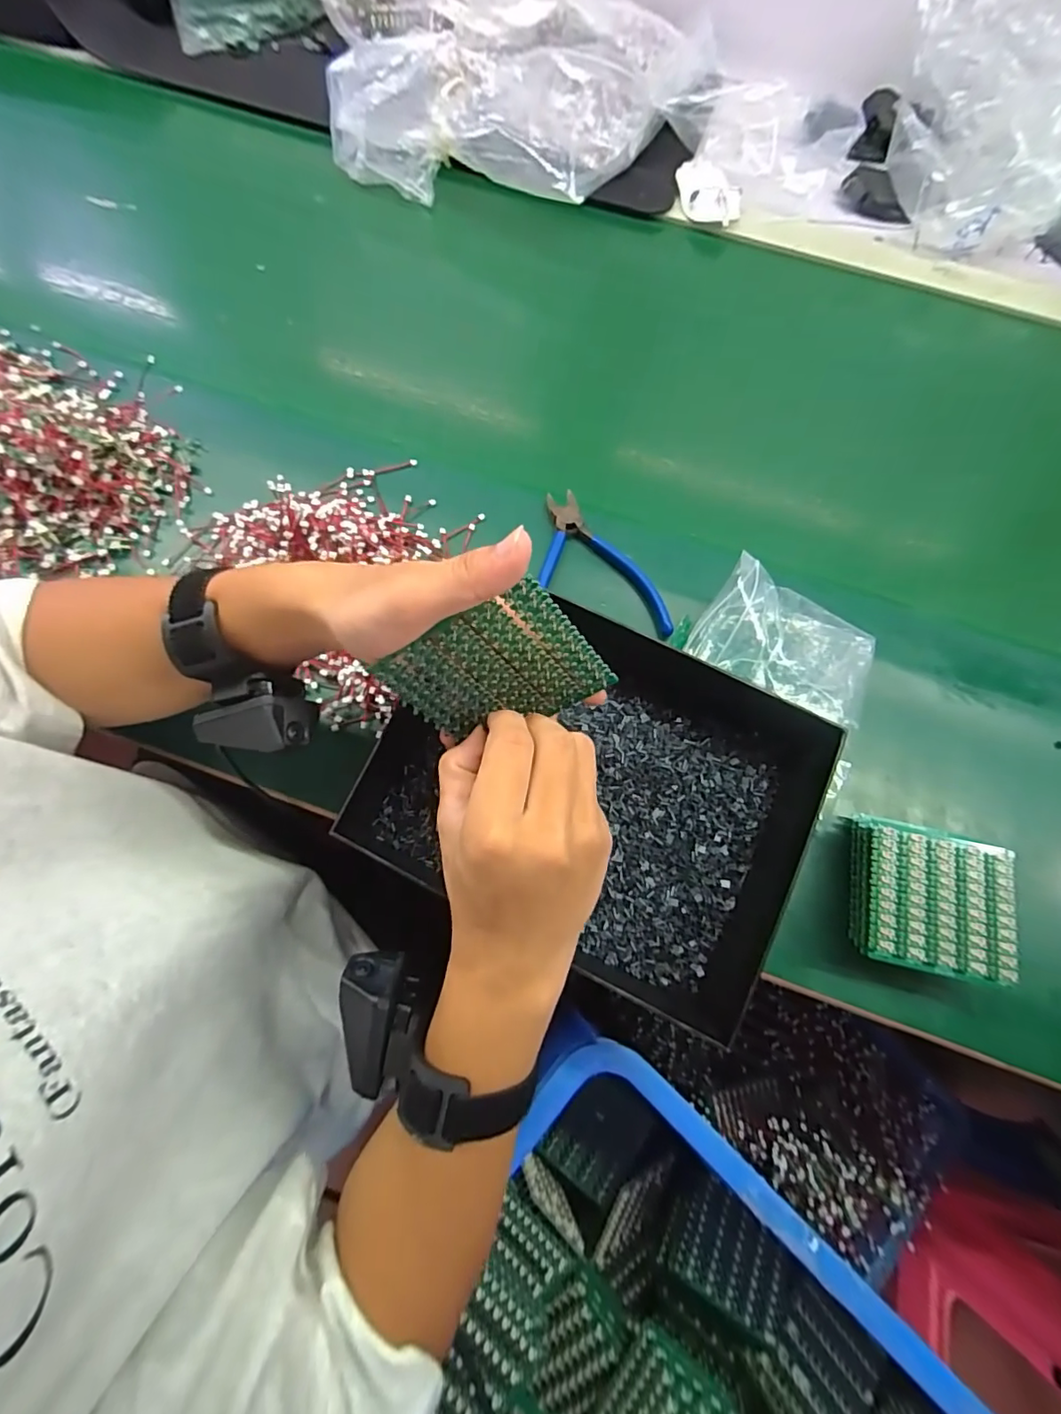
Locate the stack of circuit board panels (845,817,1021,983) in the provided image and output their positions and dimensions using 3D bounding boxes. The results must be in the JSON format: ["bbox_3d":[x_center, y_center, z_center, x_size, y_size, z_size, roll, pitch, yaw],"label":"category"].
[{"bbox_3d":[0.252,0.124,0.346,0.084,0.039,0.084,14,71,3],"label":"stack of circuit board panels"}]

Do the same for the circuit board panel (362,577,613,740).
[{"bbox_3d":[-0.016,-0.014,0.254,0.088,0.075,0.004,-27,44,18],"label":"circuit board panel"}]

